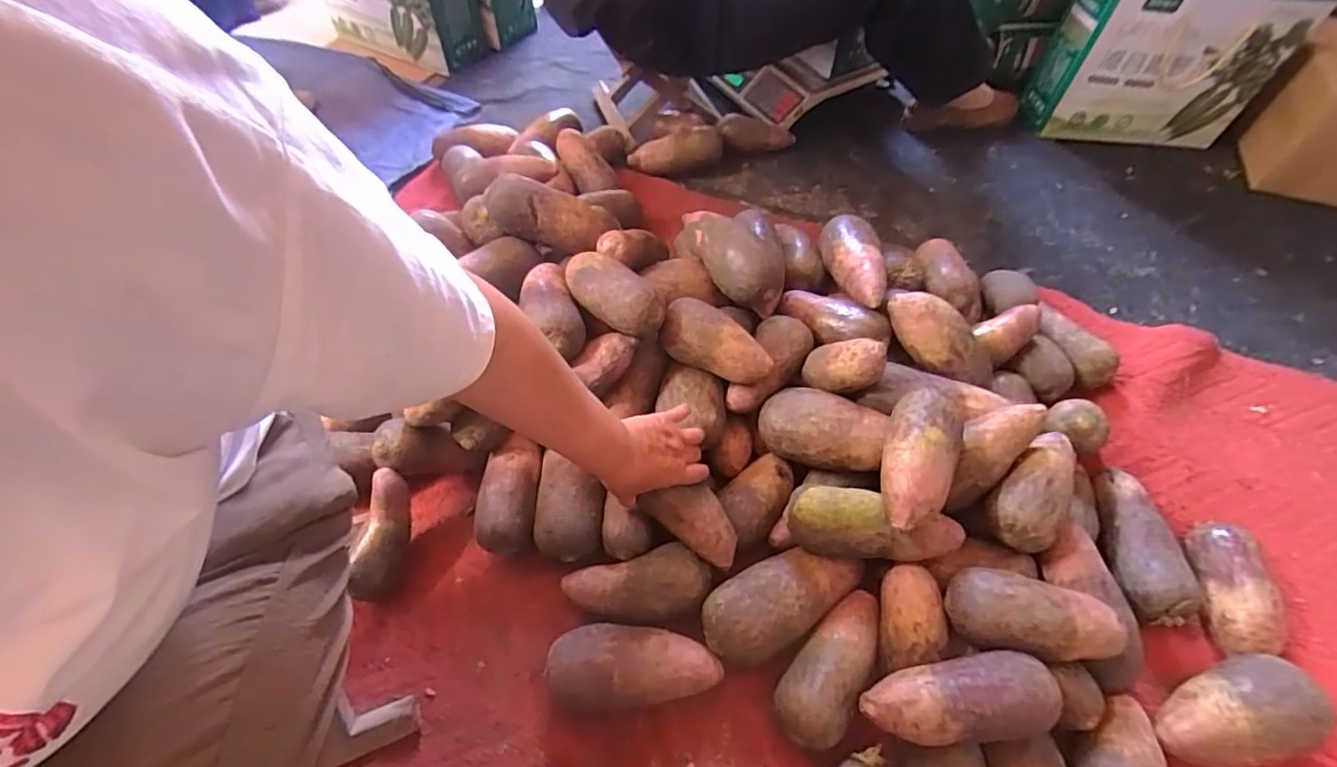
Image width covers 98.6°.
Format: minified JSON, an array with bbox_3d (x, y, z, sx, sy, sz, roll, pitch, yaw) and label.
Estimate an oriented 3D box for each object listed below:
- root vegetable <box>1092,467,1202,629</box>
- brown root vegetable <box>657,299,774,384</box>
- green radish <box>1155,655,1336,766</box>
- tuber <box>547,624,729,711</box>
[{"bbox_3d":[0.540,0.186,0.667,0.062,0.059,0.170,6,55,3],"label":"root vegetable"},{"bbox_3d":[0.059,-0.044,0.691,0.132,0.075,0.061,16,57,10],"label":"brown root vegetable"},{"bbox_3d":[0.554,0.330,0.566,0.130,0.088,0.081,-14,57,-11],"label":"green radish"},{"bbox_3d":[-0.035,0.294,0.598,0.176,0.069,0.077,0,55,-1],"label":"tuber"}]

